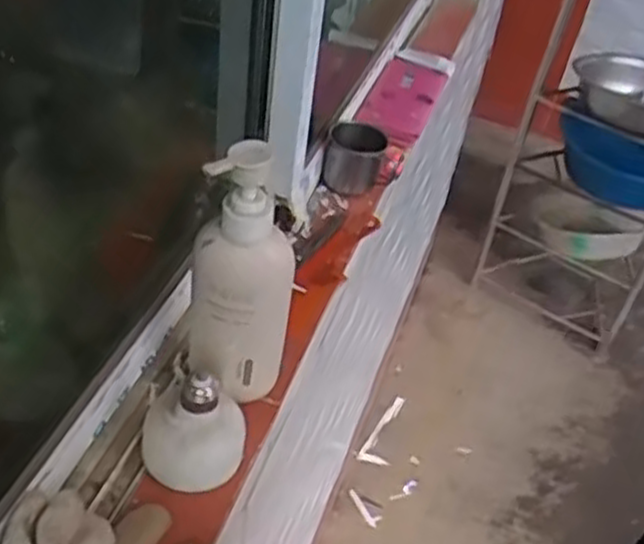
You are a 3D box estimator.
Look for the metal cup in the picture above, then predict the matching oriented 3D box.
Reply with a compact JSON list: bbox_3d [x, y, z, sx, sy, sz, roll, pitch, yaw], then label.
[{"bbox_3d":[0.040,-0.133,0.931,0.074,0.059,0.074,4,42,-4],"label":"metal cup"}]

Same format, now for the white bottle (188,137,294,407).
[{"bbox_3d":[-0.061,0.006,0.594,0.063,0.210,0.049,28,46,21],"label":"white bottle"}]

